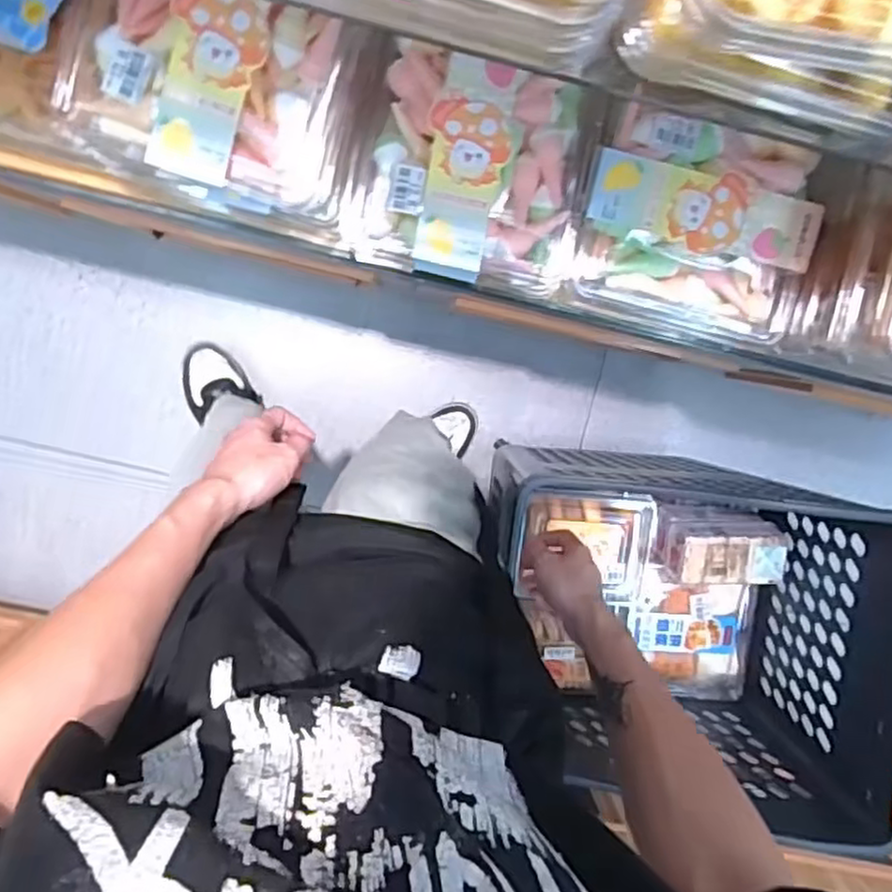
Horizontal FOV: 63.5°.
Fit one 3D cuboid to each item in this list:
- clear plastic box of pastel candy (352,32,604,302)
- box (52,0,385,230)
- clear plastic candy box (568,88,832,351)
[{"bbox_3d":[0.028,-0.239,0.637,0.192,0.073,0.179,10,99,-5],"label":"clear plastic box of pastel candy"},{"bbox_3d":[-0.181,-0.272,0.567,0.224,0.063,0.155,13,98,-5],"label":"box"},{"bbox_3d":[0.224,-0.199,0.640,0.201,0.047,0.177,11,99,-5],"label":"clear plastic candy box"}]

